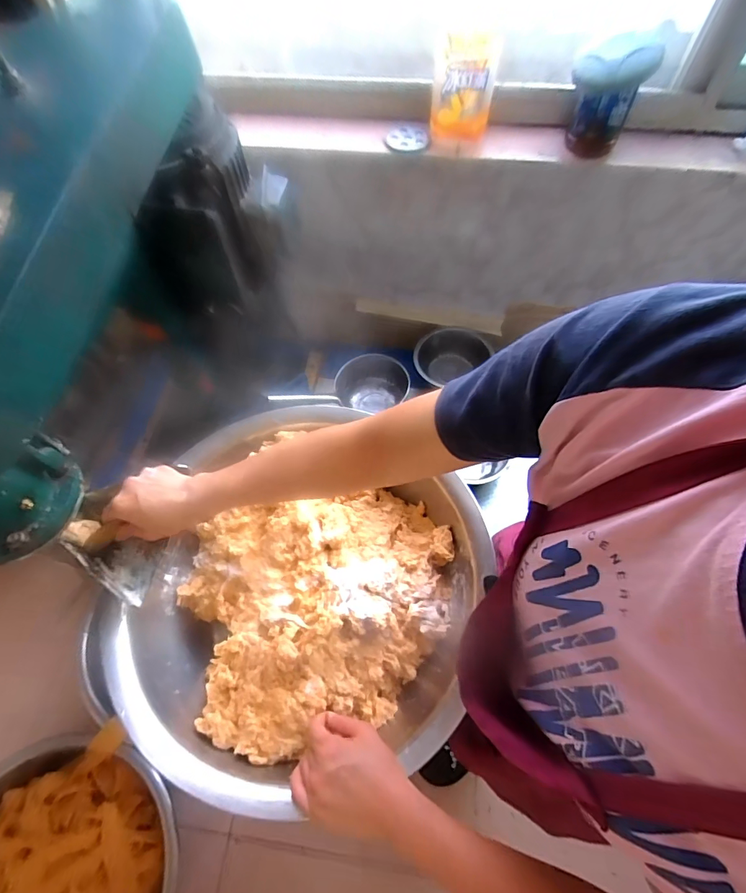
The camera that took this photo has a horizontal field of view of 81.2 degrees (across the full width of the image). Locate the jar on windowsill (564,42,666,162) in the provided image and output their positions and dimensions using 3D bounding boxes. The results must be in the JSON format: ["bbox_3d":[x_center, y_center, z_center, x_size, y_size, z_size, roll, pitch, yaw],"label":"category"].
[{"bbox_3d":[0.377,-0.564,0.719,0.117,0.151,0.090,18,64,10],"label":"jar on windowsill"}]

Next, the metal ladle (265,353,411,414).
[{"bbox_3d":[-0.070,-0.131,0.969,0.318,0.111,0.105,-15,60,-31],"label":"metal ladle"}]

